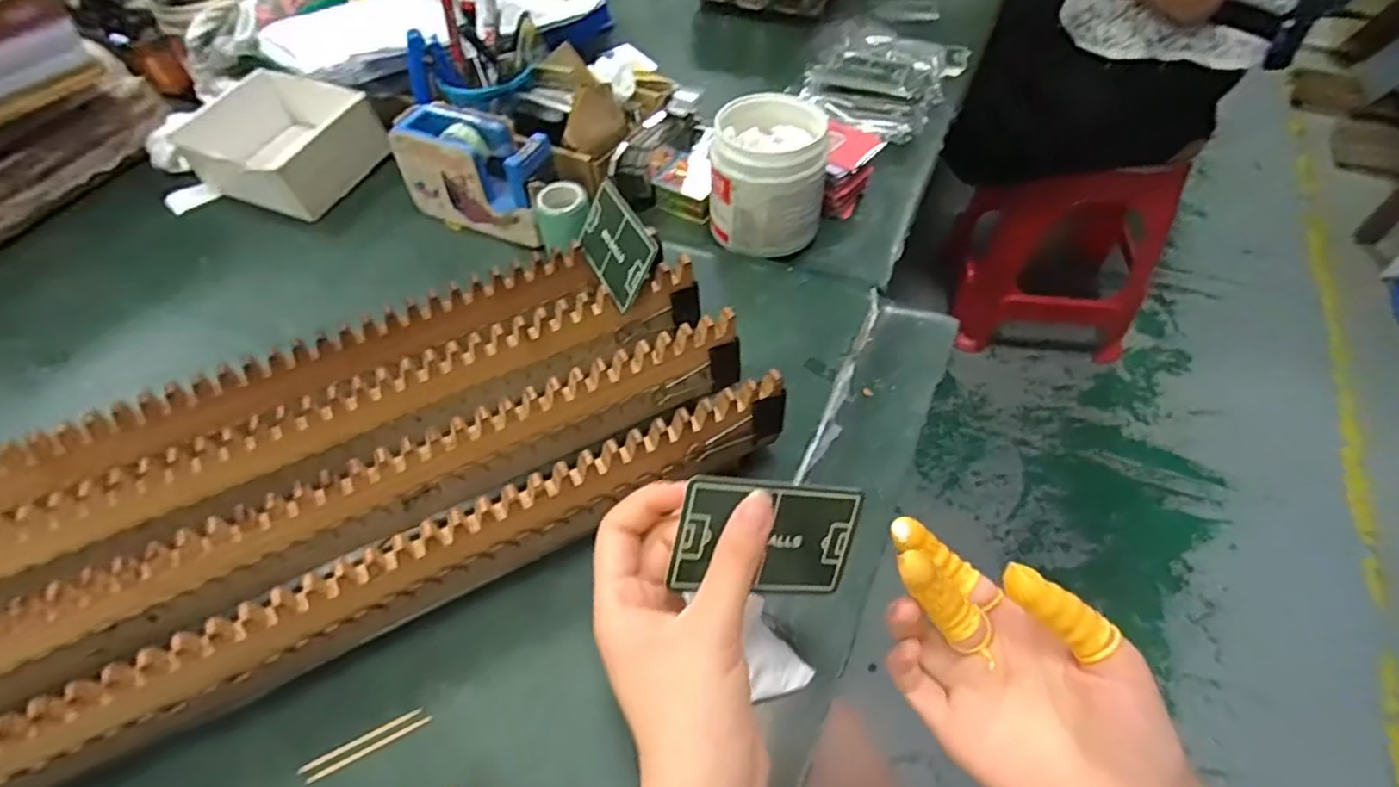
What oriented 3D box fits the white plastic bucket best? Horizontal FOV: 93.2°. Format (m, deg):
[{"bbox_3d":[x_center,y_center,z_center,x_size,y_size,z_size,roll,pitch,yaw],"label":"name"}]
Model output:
[{"bbox_3d":[0.060,-0.184,0.559,0.090,0.096,0.092,-1,53,2],"label":"white plastic bucket"}]

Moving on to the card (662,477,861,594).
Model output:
[{"bbox_3d":[0.030,0.063,0.288,0.082,0.052,0.005,8,15,-21],"label":"card"}]

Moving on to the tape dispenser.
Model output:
[{"bbox_3d":[-0.185,-0.187,0.561,0.137,0.077,0.059,20,57,17],"label":"tape dispenser"}]

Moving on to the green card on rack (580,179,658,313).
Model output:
[{"bbox_3d":[-0.054,-0.097,0.429,0.005,0.055,0.078,0,44,-40],"label":"green card on rack"}]

